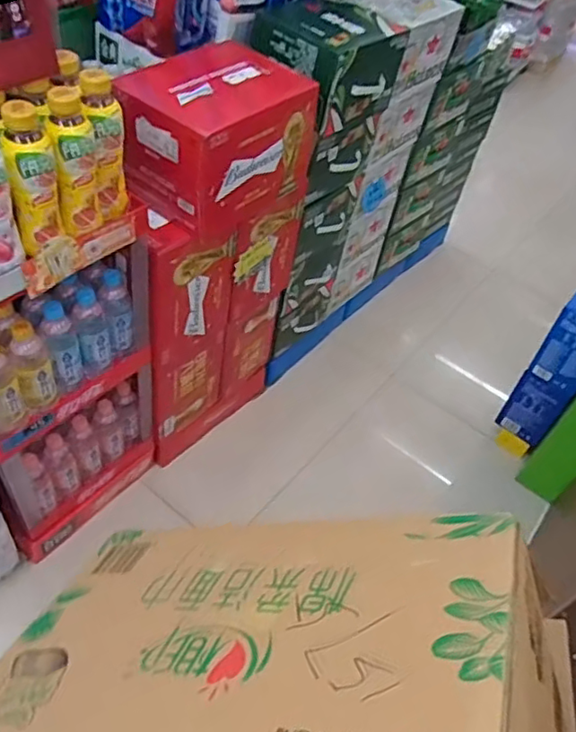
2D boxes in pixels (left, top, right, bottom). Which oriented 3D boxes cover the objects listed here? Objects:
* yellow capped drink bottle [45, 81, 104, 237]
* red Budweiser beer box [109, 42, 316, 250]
[{"bbox_3d":[-0.298,-0.282,0.838,0.059,0.191,0.057,-8,47,-14],"label":"yellow capped drink bottle"},{"bbox_3d":[-0.134,-0.431,1.143,0.249,0.232,0.321,30,50,21],"label":"red Budweiser beer box"}]

